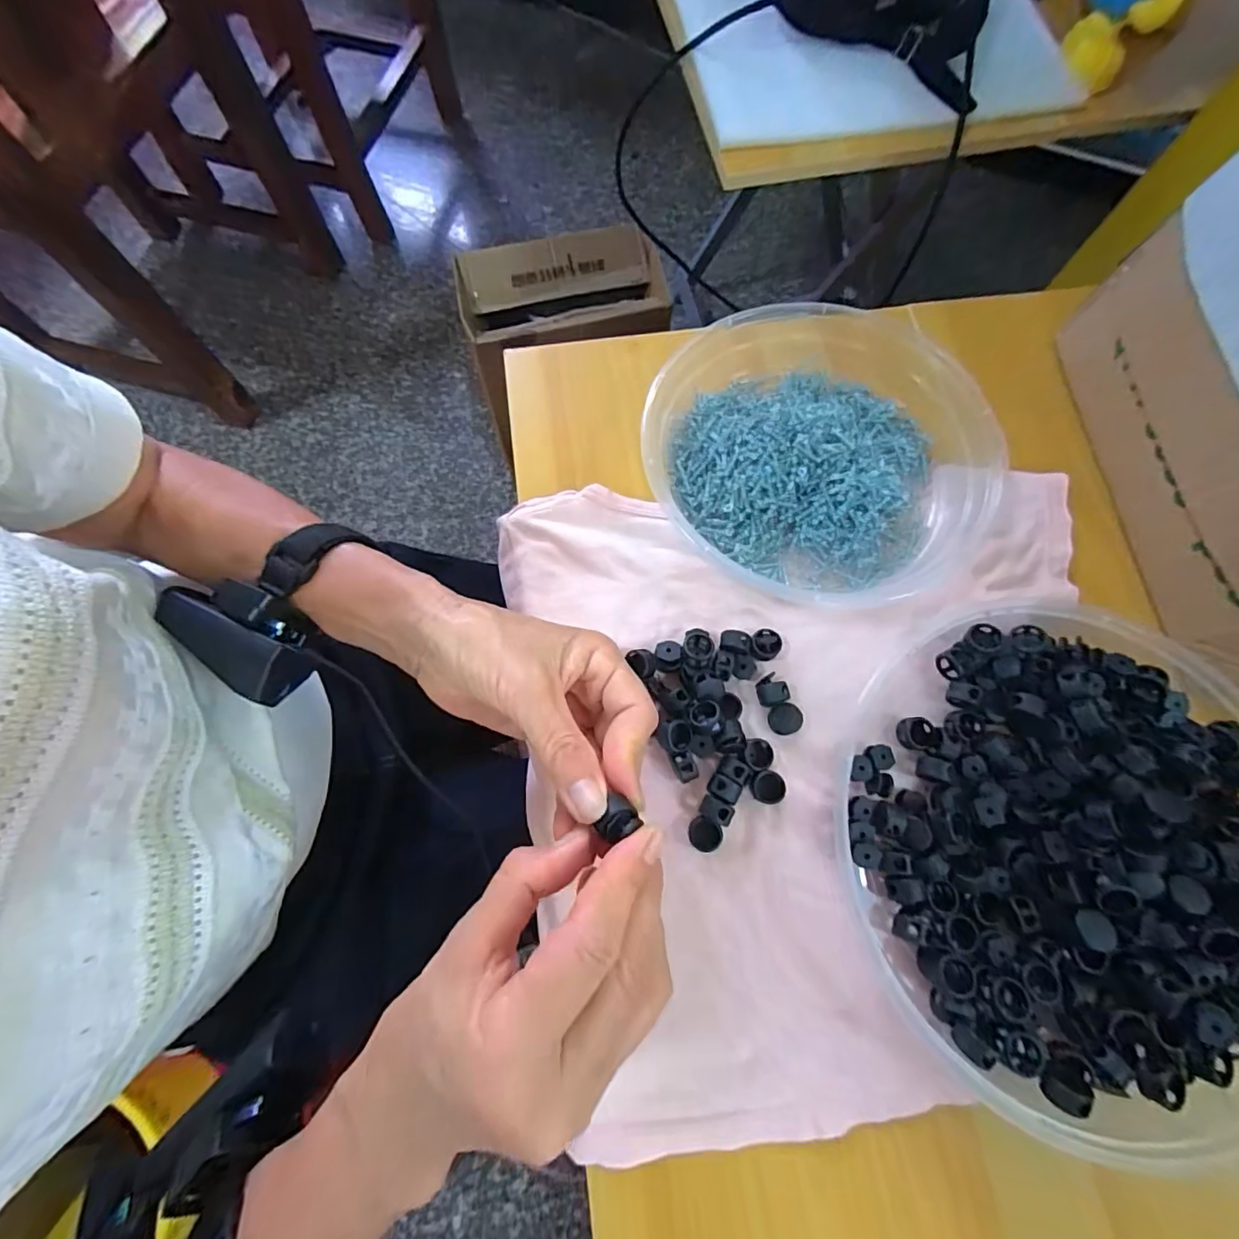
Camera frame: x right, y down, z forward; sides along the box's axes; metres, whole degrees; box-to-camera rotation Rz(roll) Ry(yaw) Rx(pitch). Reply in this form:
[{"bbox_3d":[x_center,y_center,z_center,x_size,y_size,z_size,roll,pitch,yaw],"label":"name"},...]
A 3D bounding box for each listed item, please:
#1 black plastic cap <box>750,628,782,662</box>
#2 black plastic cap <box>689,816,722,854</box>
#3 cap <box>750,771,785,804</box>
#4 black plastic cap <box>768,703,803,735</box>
[{"bbox_3d":[0.083,0.015,0.304,0.016,0.011,0.018,44,78,11],"label":"black plastic cap"},{"bbox_3d":[0.044,0.110,0.273,0.016,0.012,0.016,0,74,0],"label":"black plastic cap"},{"bbox_3d":[0.079,0.089,0.281,0.016,0.010,0.017,0,74,0],"label":"cap"},{"bbox_3d":[0.091,0.055,0.292,0.017,0.011,0.016,0,74,0],"label":"black plastic cap"}]

